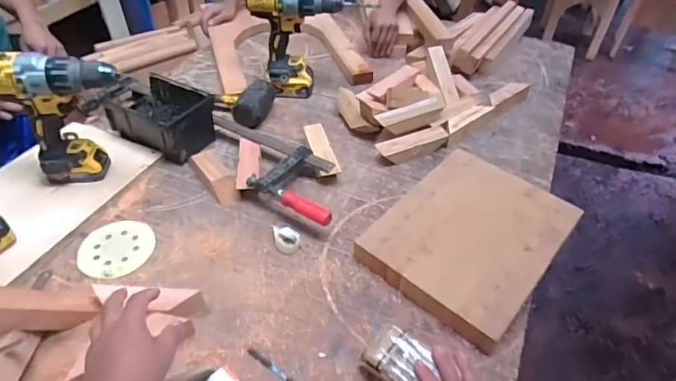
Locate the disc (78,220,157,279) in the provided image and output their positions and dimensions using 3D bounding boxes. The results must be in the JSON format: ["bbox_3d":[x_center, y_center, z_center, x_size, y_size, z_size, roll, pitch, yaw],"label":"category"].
[{"bbox_3d":[-0.373,0.097,0.751,0.116,0.004,0.119,2,44,-2],"label":"disc"}]

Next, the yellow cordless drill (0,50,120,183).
[{"bbox_3d":[-0.466,-0.127,0.783,0.197,0.238,0.084,-2,44,-3],"label":"yellow cordless drill"}]

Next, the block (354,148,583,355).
[{"bbox_3d":[0.231,0.073,0.766,0.260,0.053,0.340,32,50,28],"label":"block"}]

